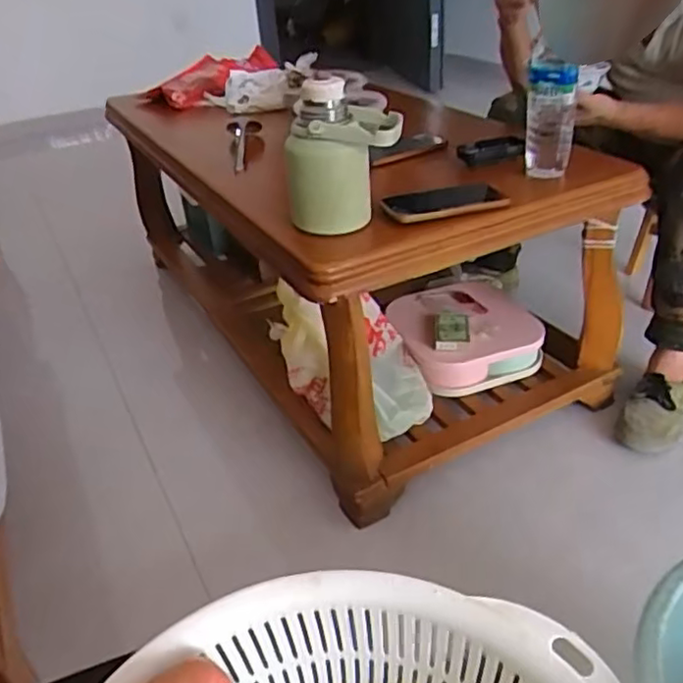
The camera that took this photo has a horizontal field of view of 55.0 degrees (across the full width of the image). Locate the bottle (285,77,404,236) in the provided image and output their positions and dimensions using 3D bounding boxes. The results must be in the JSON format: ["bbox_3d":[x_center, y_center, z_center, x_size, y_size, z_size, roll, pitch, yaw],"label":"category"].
[{"bbox_3d":[0.001,-0.219,0.790,0.131,0.181,0.094,-7,33,-4],"label":"bottle"}]

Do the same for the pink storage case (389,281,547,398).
[{"bbox_3d":[0.214,-0.011,1.169,0.236,0.097,0.228,-13,34,-12],"label":"pink storage case"}]

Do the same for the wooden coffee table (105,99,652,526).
[{"bbox_3d":[0.019,-0.205,1.285,0.588,0.422,0.974,-20,36,-22],"label":"wooden coffee table"}]

